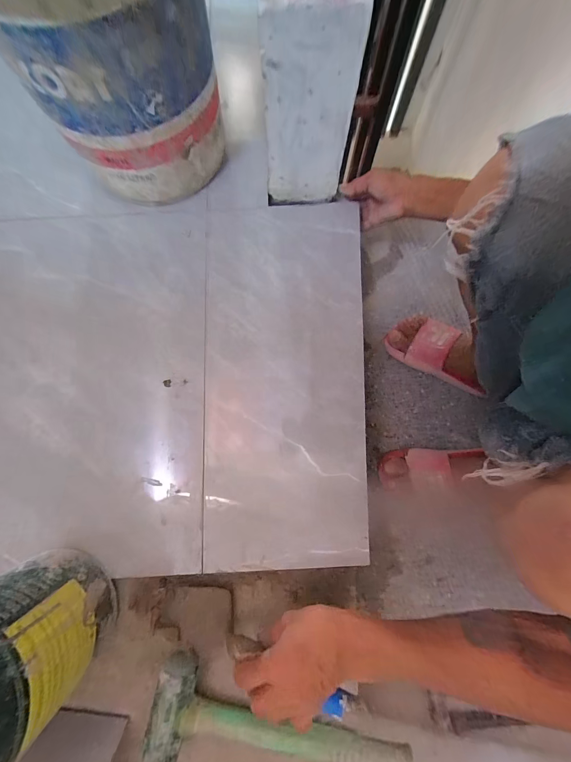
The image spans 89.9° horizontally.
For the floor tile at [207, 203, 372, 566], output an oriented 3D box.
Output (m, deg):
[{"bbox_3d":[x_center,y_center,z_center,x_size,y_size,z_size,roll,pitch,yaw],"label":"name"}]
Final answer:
[{"bbox_3d":[-0.002,-0.031,0.463,0.255,0.014,0.584,0,77,1],"label":"floor tile"}]

